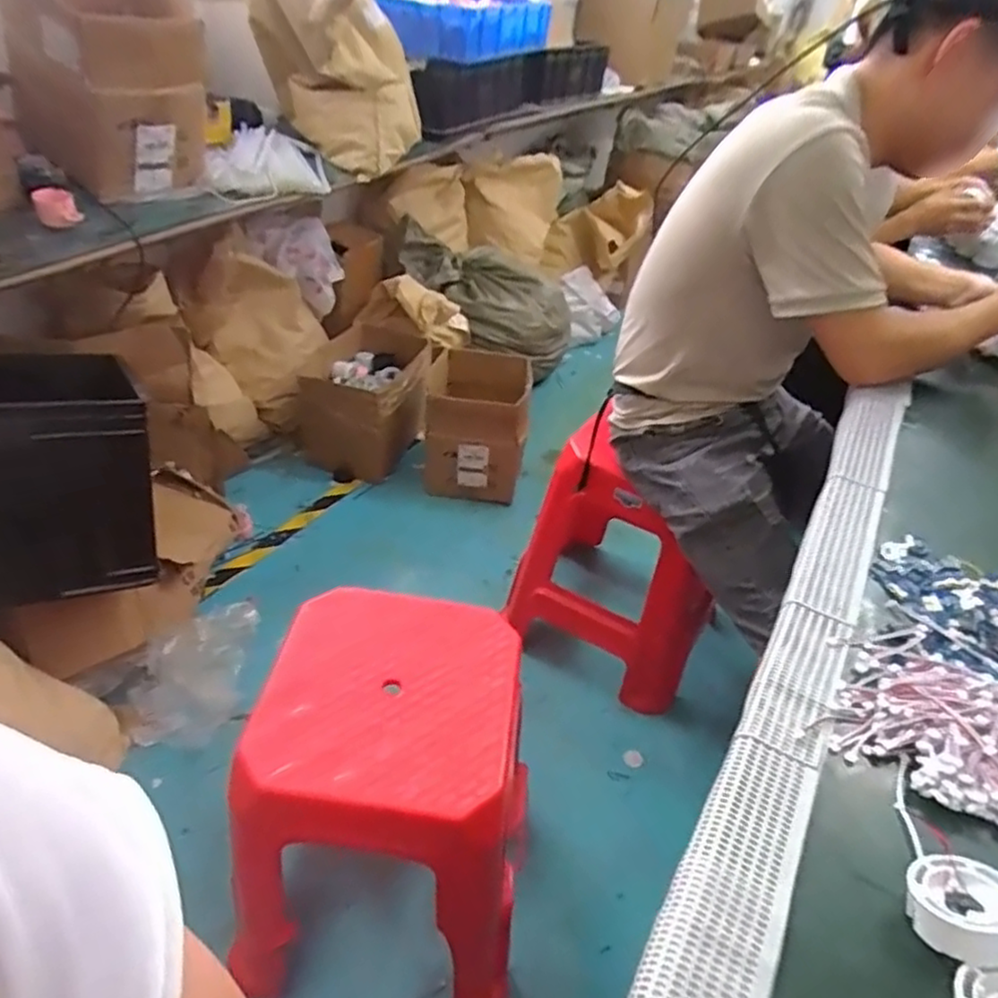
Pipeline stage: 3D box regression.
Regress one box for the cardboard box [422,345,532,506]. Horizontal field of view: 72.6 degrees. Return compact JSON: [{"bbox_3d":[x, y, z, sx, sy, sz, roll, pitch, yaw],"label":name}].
[{"bbox_3d":[-0.060,-0.179,1.787,0.250,0.318,0.262,6,38,-1],"label":"cardboard box"}]

